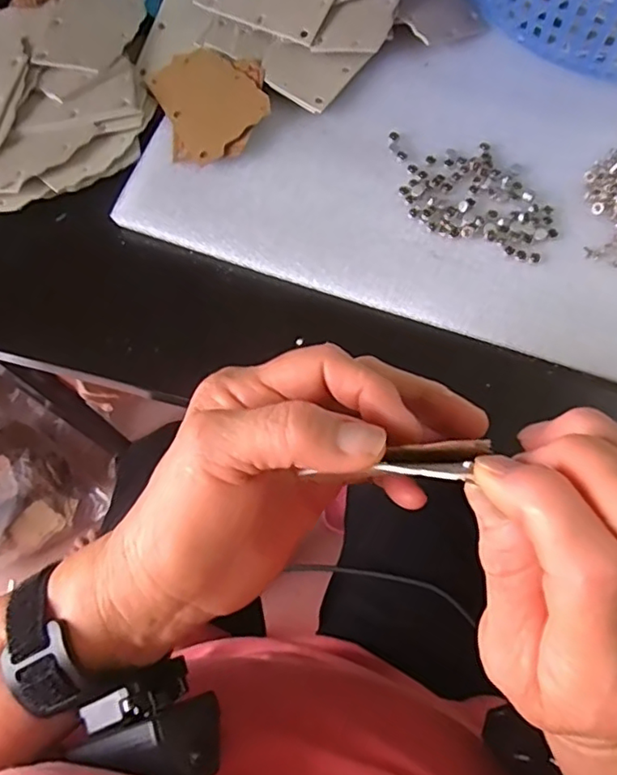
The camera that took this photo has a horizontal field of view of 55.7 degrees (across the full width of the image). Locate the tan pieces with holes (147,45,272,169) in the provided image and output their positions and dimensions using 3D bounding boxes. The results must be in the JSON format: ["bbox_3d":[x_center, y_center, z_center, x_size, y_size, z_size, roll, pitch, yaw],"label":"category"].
[{"bbox_3d":[-0.060,-0.174,0.351,0.054,0.007,0.076,-32,74,-9],"label":"tan pieces with holes"}]

